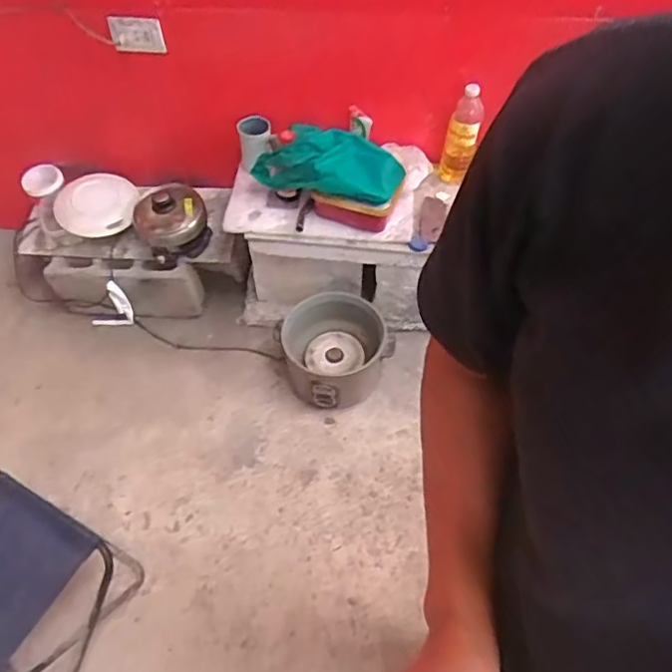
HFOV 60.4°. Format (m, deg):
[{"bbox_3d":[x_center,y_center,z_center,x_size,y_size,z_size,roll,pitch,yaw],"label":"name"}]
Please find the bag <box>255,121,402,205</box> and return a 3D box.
[{"bbox_3d":[-0.037,-0.390,1.369,0.336,0.135,0.130,5,54,5],"label":"bag"}]

